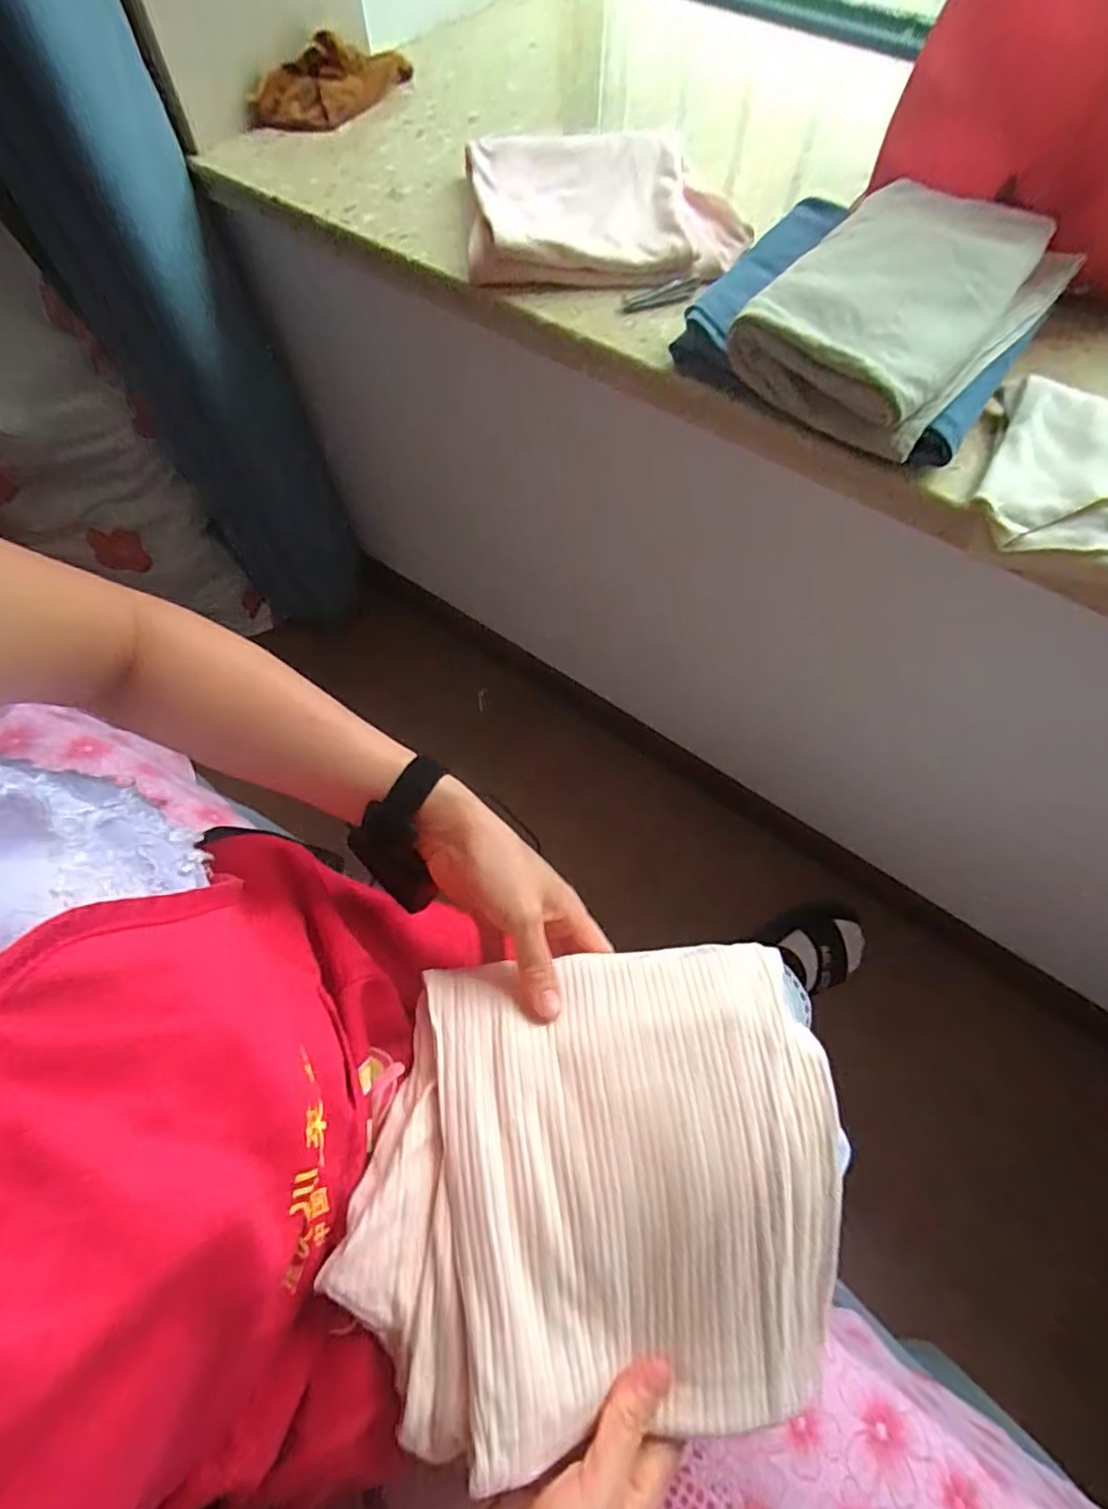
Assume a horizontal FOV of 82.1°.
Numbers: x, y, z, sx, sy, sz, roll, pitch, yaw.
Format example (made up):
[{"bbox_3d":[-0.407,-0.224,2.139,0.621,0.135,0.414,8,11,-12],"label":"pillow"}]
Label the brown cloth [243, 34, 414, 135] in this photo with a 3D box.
[{"bbox_3d":[-0.258,-0.788,0.738,0.203,0.067,0.068,-20,66,-7],"label":"brown cloth"}]

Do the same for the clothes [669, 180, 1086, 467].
[{"bbox_3d":[0.255,-0.366,0.514,0.238,0.067,0.244,33,69,14],"label":"clothes"}]

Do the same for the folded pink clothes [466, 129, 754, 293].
[{"bbox_3d":[0.050,-0.526,0.613,0.256,0.053,0.191,-1,65,-1],"label":"folded pink clothes"}]

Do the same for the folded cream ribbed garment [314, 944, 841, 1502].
[{"bbox_3d":[0.026,0.227,0.345,0.249,0.042,0.222,-6,65,0],"label":"folded cream ribbed garment"}]

